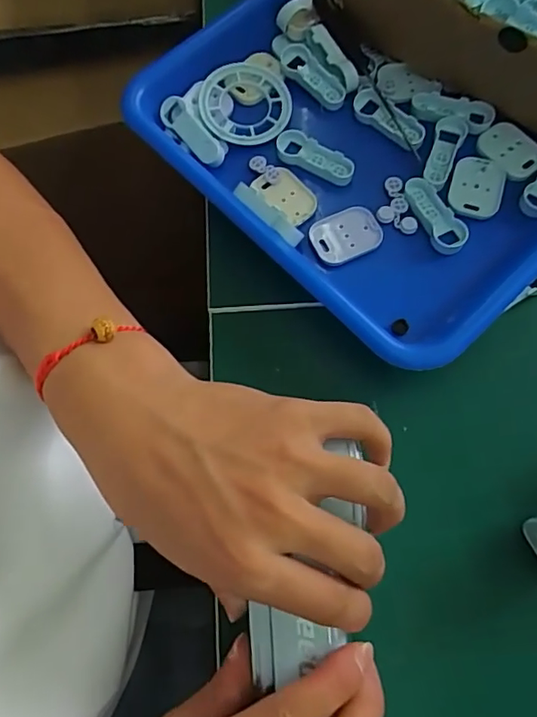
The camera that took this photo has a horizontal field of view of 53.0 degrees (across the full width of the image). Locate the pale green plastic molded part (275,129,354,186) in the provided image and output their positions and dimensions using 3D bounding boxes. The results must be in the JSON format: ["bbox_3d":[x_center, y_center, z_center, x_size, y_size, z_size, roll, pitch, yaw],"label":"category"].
[{"bbox_3d":[0.028,-0.121,0.326,0.052,0.012,0.017,28,73,11],"label":"pale green plastic molded part"}]

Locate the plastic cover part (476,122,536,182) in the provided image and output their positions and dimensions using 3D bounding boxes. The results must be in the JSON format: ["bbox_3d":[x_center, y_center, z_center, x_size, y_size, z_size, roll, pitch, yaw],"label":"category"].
[{"bbox_3d":[0.144,-0.124,0.319,0.030,0.004,0.038,-43,75,-13],"label":"plastic cover part"}]

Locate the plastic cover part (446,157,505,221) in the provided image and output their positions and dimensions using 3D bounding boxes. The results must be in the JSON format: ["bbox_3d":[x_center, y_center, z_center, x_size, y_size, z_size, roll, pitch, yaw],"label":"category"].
[{"bbox_3d":[0.122,-0.099,0.315,0.031,0.007,0.037,14,71,6],"label":"plastic cover part"}]

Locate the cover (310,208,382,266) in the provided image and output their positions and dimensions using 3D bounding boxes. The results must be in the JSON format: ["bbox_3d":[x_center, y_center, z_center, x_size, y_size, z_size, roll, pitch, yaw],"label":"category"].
[{"bbox_3d":[0.044,-0.071,0.311,0.040,0.005,0.030,-24,71,-7],"label":"cover"}]

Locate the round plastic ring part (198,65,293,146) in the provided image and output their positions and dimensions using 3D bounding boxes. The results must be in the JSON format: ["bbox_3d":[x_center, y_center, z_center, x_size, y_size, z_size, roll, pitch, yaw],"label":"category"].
[{"bbox_3d":[-0.014,-0.158,0.337,0.057,0.014,0.051,-13,70,-3],"label":"round plastic ring part"}]

